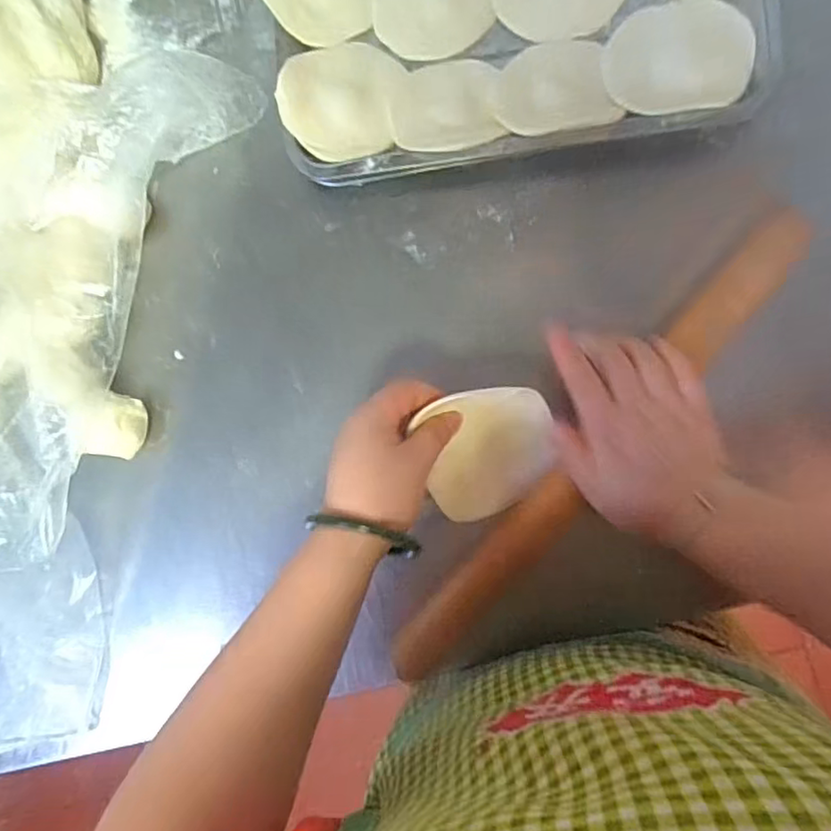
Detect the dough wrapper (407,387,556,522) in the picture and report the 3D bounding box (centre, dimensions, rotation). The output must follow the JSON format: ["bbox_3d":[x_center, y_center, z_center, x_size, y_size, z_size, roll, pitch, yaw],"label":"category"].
[{"bbox_3d":[0.049,0.023,0.384,0.085,0.011,0.086,-20,109,-10],"label":"dough wrapper"}]

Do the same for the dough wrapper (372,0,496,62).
[{"bbox_3d":[0.012,-0.316,0.440,0.086,0.004,0.097,-5,87,8],"label":"dough wrapper"}]

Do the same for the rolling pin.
[{"bbox_3d":[0.120,0.023,0.390,0.039,0.034,0.389,41,97,8],"label":"rolling pin"}]

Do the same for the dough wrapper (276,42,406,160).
[{"bbox_3d":[-0.057,-0.237,0.438,0.089,0.005,0.092,10,84,3],"label":"dough wrapper"}]

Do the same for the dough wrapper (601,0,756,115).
[{"bbox_3d":[0.179,-0.246,0.401,0.094,0.008,0.089,-1,78,9],"label":"dough wrapper"}]

